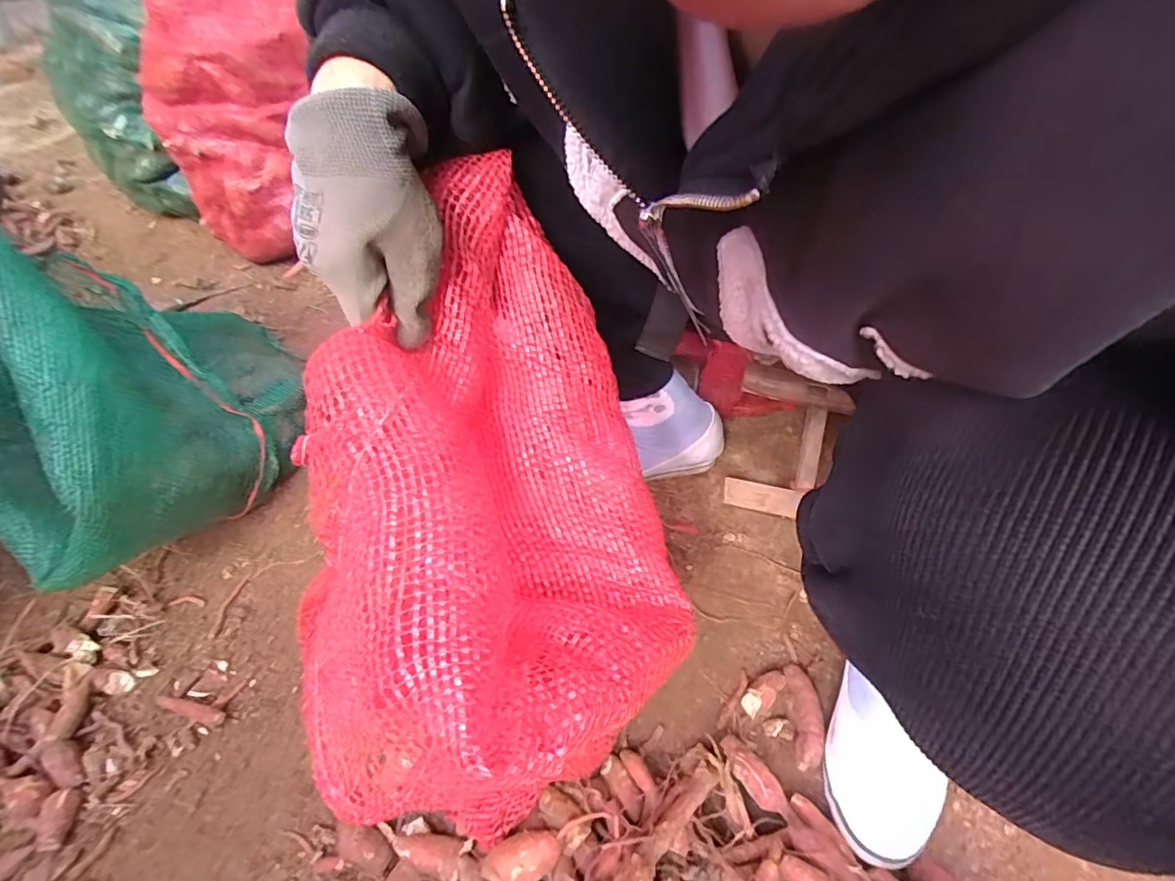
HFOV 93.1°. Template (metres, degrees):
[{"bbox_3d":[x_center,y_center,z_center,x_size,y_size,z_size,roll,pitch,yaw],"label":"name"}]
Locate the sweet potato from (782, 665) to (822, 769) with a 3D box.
[{"bbox_3d":[0.187,0.238,0.483,0.022,0.021,0.084,-1,48,6],"label":"sweet potato"}]

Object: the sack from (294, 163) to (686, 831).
[{"bbox_3d":[-0.049,0.012,0.324,0.202,0.204,0.308,1,48,8],"label":"sack"}]

